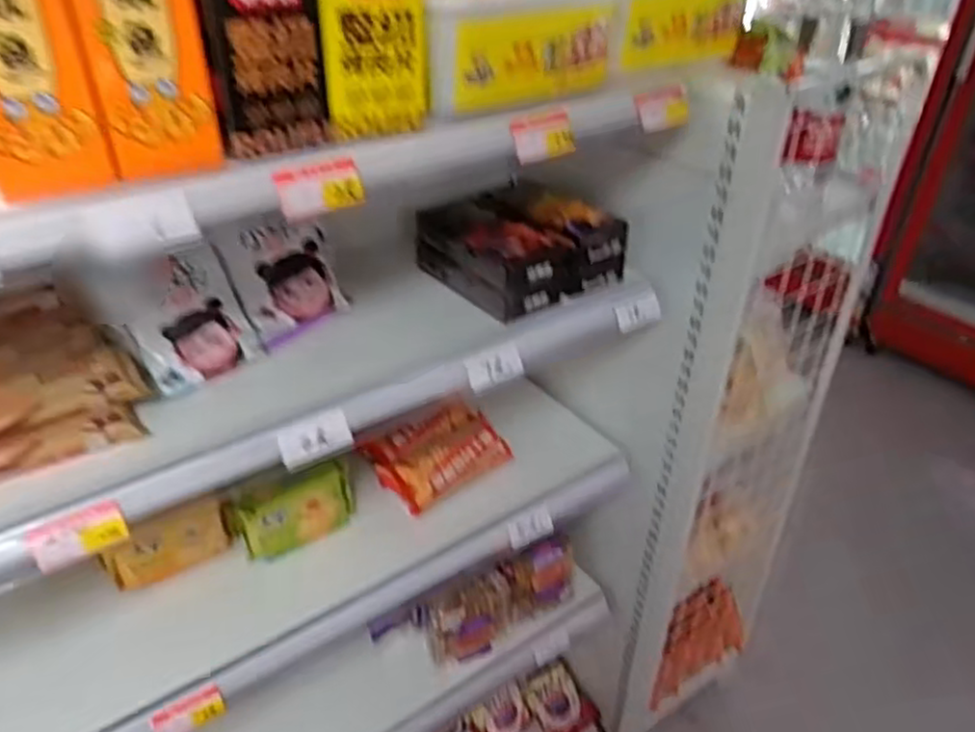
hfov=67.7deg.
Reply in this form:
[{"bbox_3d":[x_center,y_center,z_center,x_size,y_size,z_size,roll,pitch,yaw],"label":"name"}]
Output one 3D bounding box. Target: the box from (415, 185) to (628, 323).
[{"bbox_3d":[0.038,-0.152,0.903,0.187,0.078,0.198,-21,39,-30],"label":"box"}]

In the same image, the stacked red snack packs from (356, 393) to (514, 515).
[{"bbox_3d":[-0.068,0.116,1.002,0.181,0.065,0.130,-21,39,-30],"label":"stacked red snack packs"}]

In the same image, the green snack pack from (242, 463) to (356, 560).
[{"bbox_3d":[-0.233,0.180,0.910,0.140,0.092,0.036,-18,38,-26],"label":"green snack pack"}]

